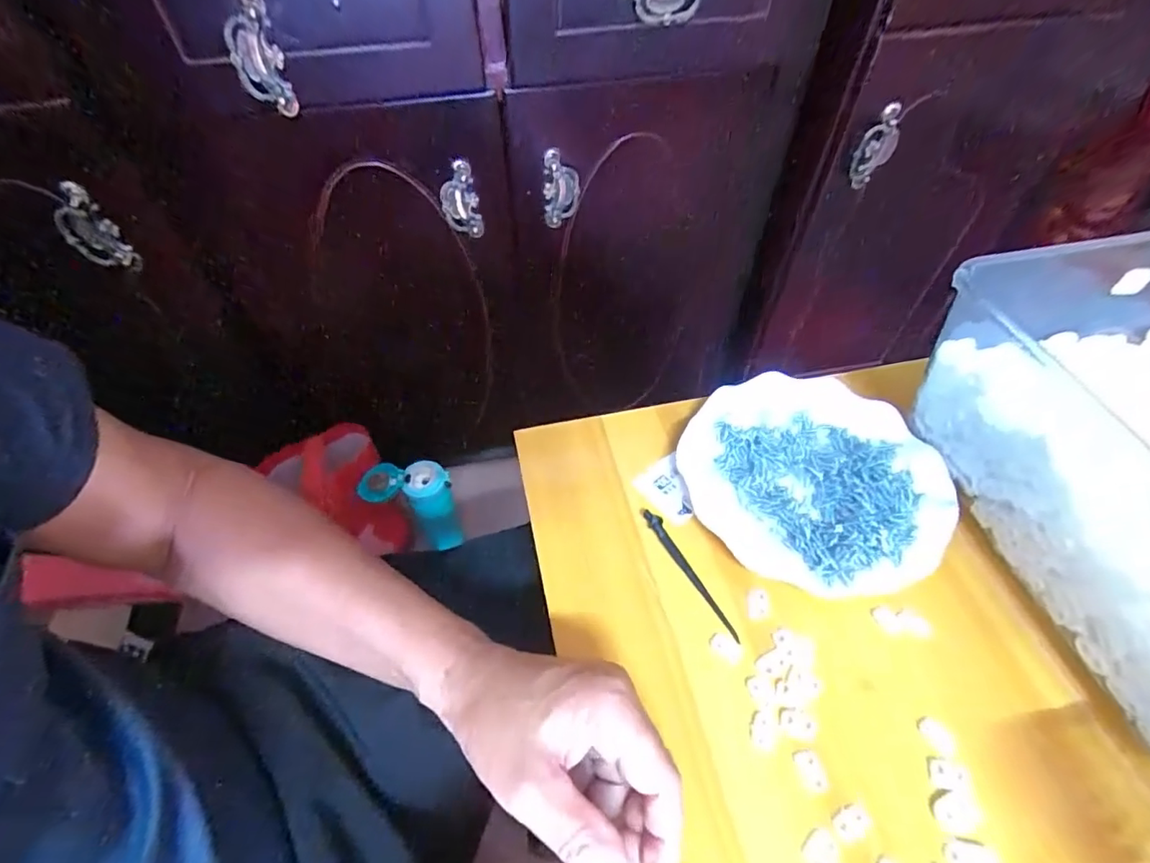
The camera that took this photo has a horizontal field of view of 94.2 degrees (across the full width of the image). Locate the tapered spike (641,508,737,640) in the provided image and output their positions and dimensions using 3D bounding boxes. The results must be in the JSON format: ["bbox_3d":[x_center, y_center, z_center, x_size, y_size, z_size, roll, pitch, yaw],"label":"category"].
[{"bbox_3d":[0.078,0.094,0.366,0.009,0.010,0.104,-25,57,-18],"label":"tapered spike"}]

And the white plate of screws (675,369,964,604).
[{"bbox_3d":[0.177,0.032,0.398,0.177,0.023,0.174,0,53,0],"label":"white plate of screws"}]

